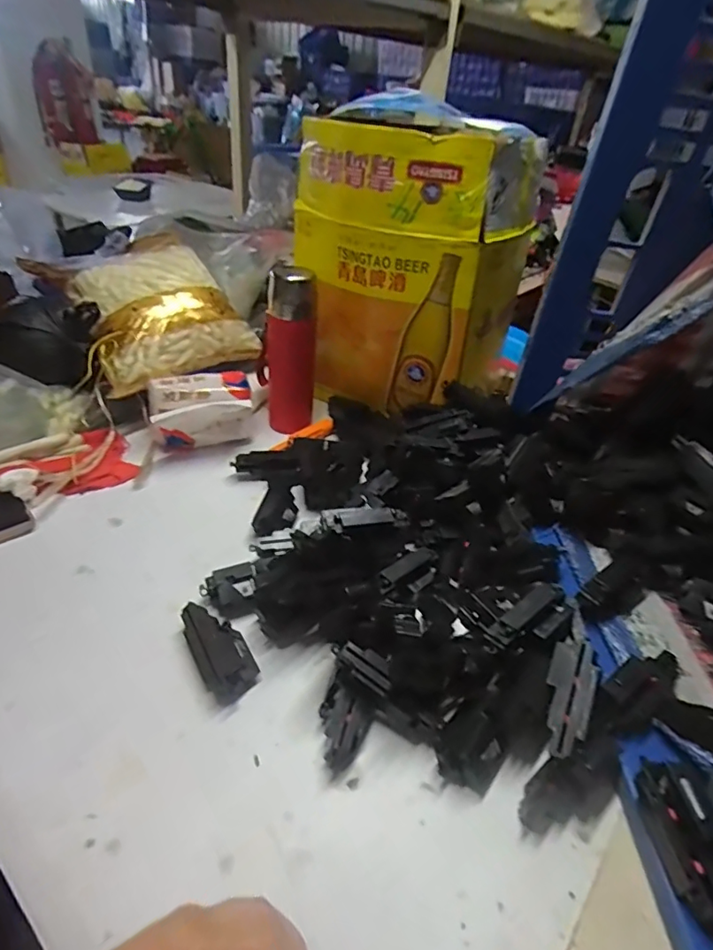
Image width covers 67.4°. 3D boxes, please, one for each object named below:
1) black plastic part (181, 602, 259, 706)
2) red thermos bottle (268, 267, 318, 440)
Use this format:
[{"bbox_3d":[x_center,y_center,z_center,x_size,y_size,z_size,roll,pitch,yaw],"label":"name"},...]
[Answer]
[{"bbox_3d":[-0.126,0.156,0.490,0.045,0.032,0.095,-17,41,-27],"label":"black plastic part"},{"bbox_3d":[-0.099,-0.180,0.782,0.075,0.229,0.059,-3,36,-9],"label":"red thermos bottle"}]

